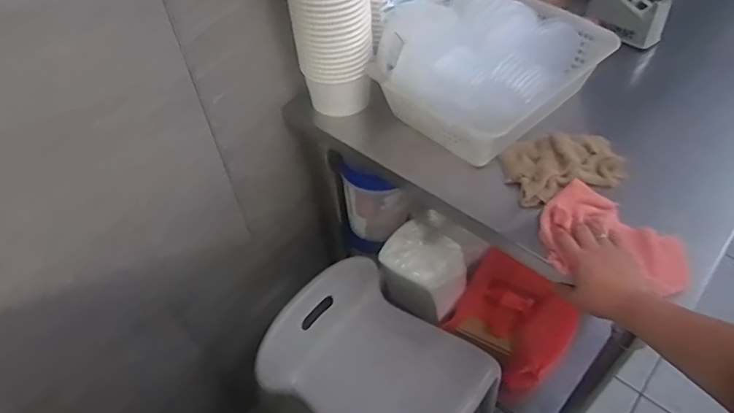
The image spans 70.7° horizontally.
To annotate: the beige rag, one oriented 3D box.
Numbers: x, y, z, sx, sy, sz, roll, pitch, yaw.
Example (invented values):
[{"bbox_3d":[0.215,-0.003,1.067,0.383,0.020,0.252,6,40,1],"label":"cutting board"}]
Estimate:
[{"bbox_3d":[0.290,-0.069,0.770,0.164,0.040,0.103,-14,51,-8],"label":"beige rag"}]

